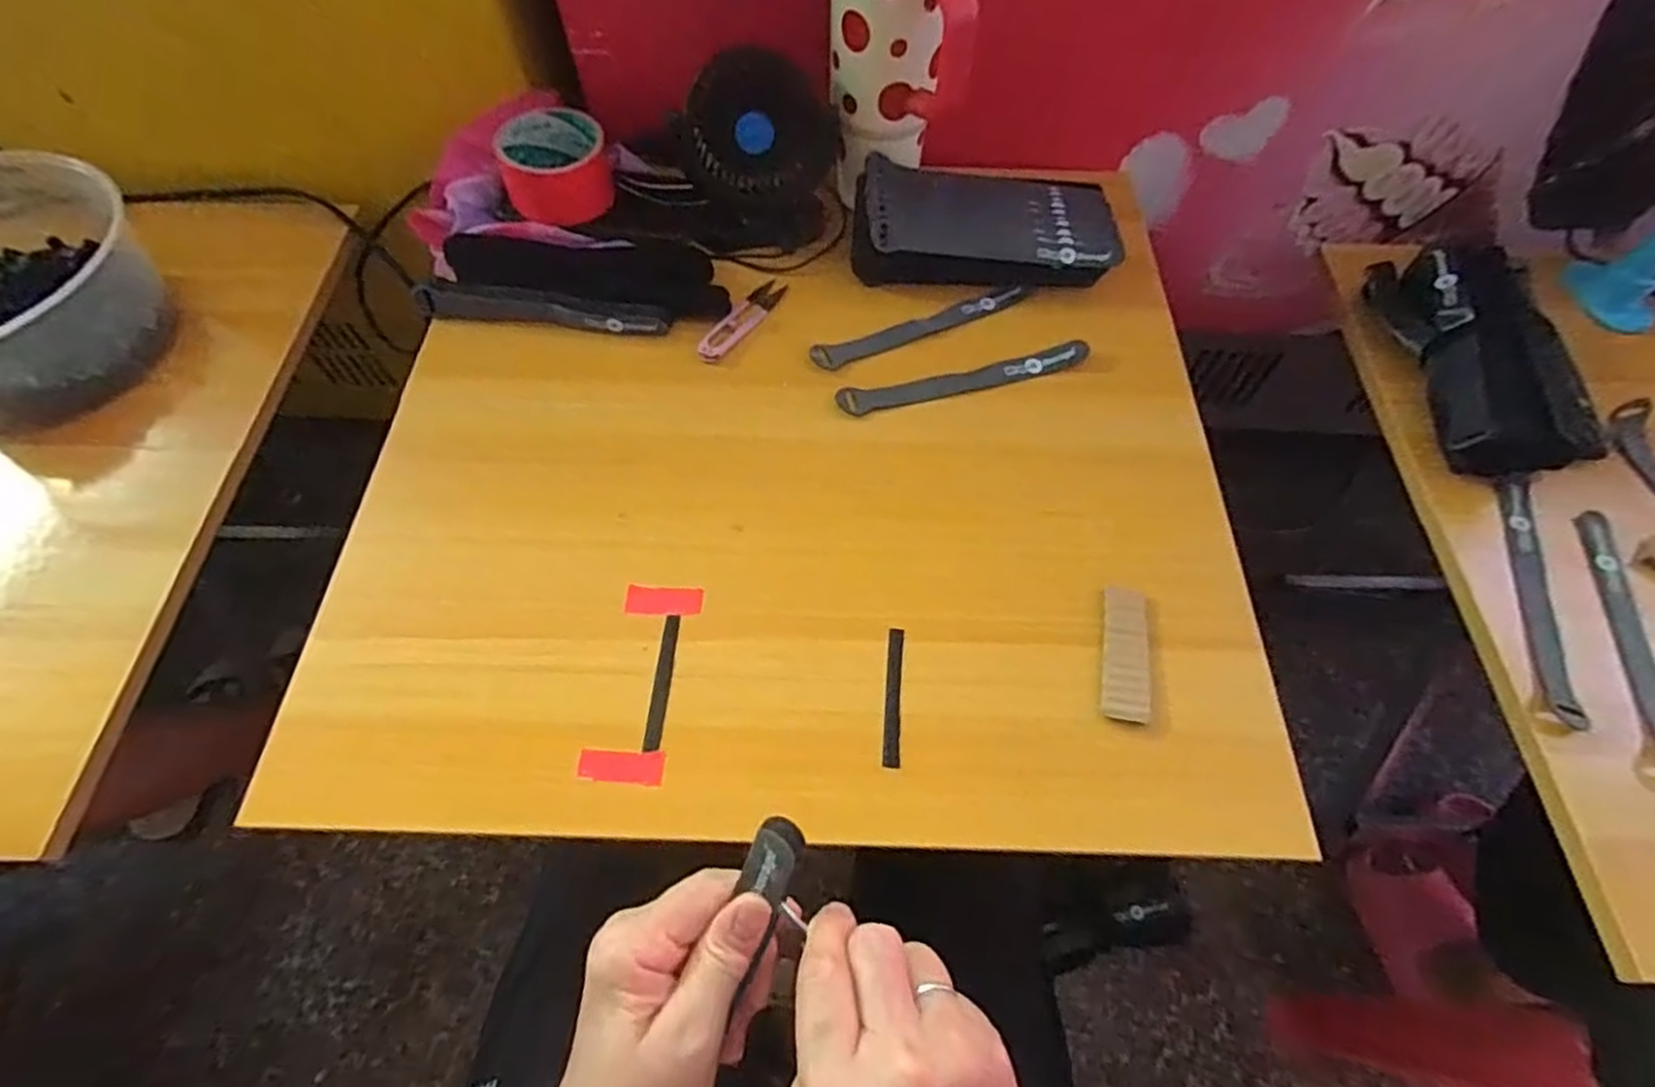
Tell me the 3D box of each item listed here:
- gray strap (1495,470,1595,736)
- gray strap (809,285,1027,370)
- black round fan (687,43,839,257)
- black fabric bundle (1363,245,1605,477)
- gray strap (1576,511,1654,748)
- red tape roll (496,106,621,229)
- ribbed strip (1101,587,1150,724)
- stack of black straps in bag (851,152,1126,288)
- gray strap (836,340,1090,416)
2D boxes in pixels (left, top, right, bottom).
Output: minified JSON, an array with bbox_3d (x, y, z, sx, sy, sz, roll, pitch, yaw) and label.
[{"bbox_3d":[0.489,0.031,0.497,0.027,0.012,0.194,14,62,8],"label":"gray strap"},{"bbox_3d":[0.075,-0.171,0.569,0.183,0.007,0.024,-20,63,-11],"label":"gray strap"},{"bbox_3d":[-0.054,-0.310,0.573,0.119,0.120,0.067,4,61,2],"label":"black round fan"},{"bbox_3d":[0.517,-0.146,0.560,0.118,0.071,0.196,2,61,1],"label":"black fabric bundle"},{"bbox_3d":[0.538,0.062,0.482,0.017,0.016,0.191,9,61,5],"label":"gray strap"},{"bbox_3d":[-0.223,-0.310,0.592,0.087,0.044,0.086,-20,63,-11],"label":"red tape roll"},{"bbox_3d":[0.183,0.066,0.440,0.026,0.005,0.084,11,62,6],"label":"ribbed strip"},{"bbox_3d":[0.125,-0.252,0.578,0.206,0.059,0.092,1,61,0],"label":"stack of black straps in bag"},{"bbox_3d":[0.102,-0.125,0.540,0.191,0.010,0.023,-13,62,-7],"label":"gray strap"}]

